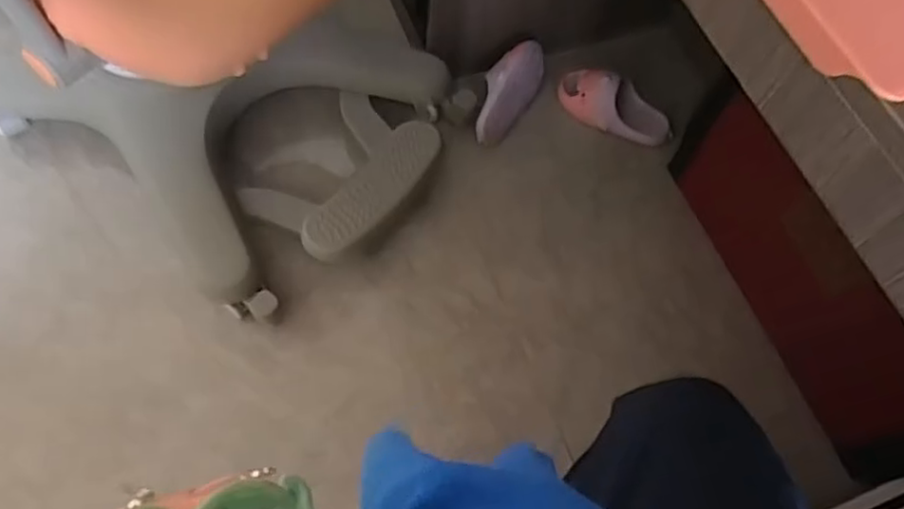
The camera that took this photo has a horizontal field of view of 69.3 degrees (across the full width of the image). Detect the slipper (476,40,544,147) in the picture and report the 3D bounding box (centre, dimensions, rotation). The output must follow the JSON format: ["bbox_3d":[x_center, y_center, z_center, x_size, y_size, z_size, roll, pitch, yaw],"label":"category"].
[{"bbox_3d":[0.105,-0.301,1.206,0.086,0.104,0.188,21,64,5],"label":"slipper"}]

